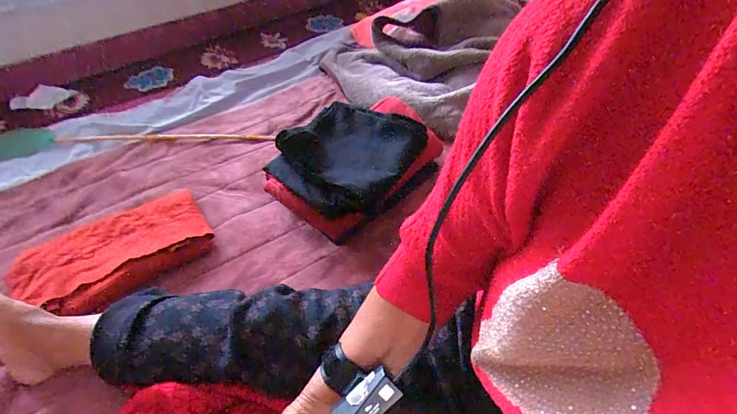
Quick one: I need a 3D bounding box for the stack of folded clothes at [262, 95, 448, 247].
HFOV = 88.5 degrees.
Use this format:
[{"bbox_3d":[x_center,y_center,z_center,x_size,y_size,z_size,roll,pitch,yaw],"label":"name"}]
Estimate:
[{"bbox_3d":[-0.020,-0.104,0.801,0.230,0.135,0.376,31,54,28],"label":"stack of folded clothes"}]

